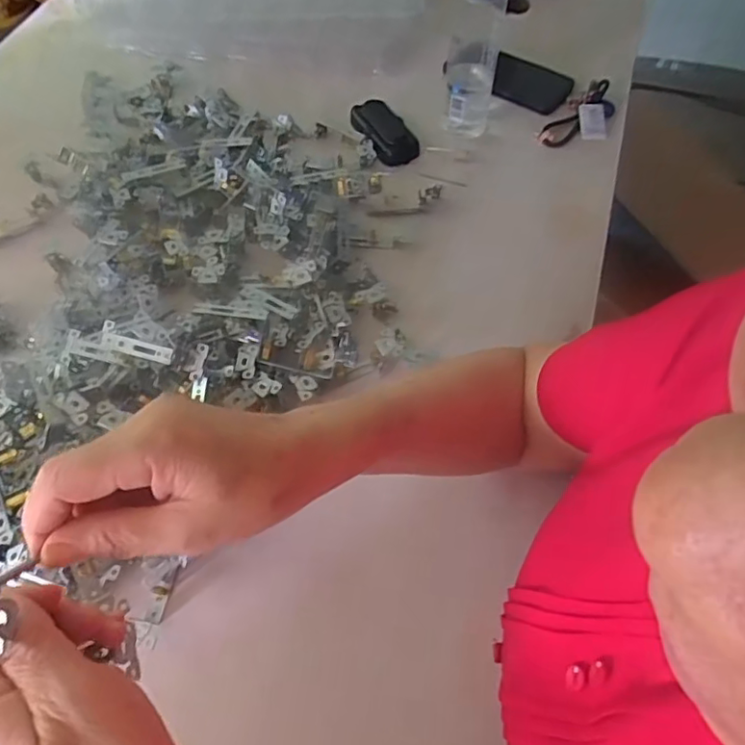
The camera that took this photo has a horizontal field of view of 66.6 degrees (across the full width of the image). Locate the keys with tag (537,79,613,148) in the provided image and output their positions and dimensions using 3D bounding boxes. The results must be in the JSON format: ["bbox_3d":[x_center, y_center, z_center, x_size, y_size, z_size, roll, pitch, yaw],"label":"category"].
[{"bbox_3d":[0.263,-0.317,0.704,0.063,0.020,0.128,35,66,20],"label":"keys with tag"}]

